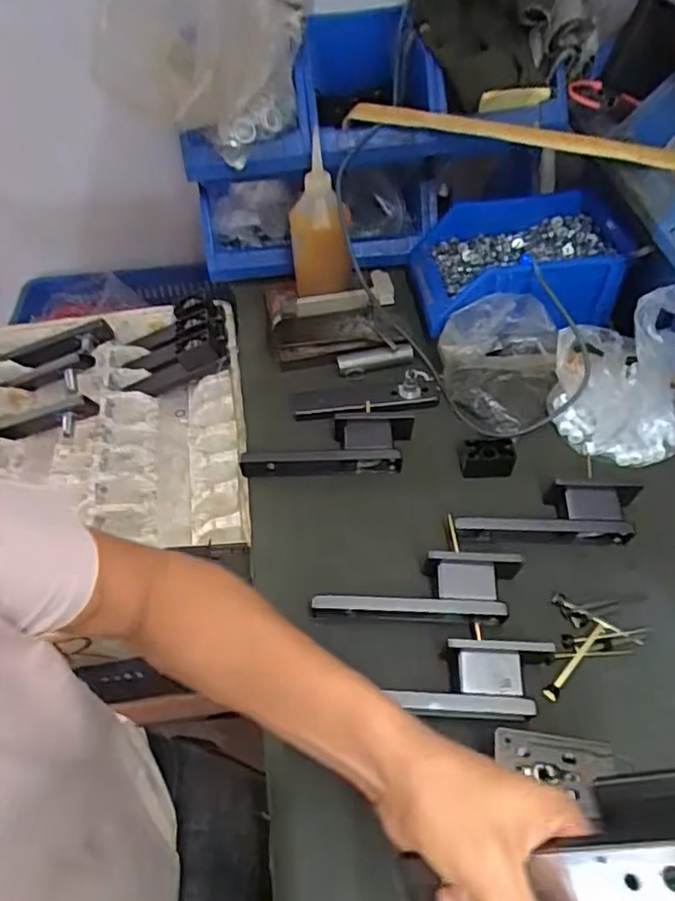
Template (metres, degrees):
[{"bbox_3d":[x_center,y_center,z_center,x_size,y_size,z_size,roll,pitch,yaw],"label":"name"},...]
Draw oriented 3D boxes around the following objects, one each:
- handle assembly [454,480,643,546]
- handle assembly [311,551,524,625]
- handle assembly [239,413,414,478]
[{"bbox_3d":[0.202,0.059,0.592,0.176,0.039,0.058,1,51,5],"label":"handle assembly"},{"bbox_3d":[0.072,0.126,0.543,0.181,0.046,0.054,-3,51,1],"label":"handle assembly"},{"bbox_3d":[-0.009,-0.006,0.649,0.178,0.033,0.059,-4,51,1],"label":"handle assembly"}]

